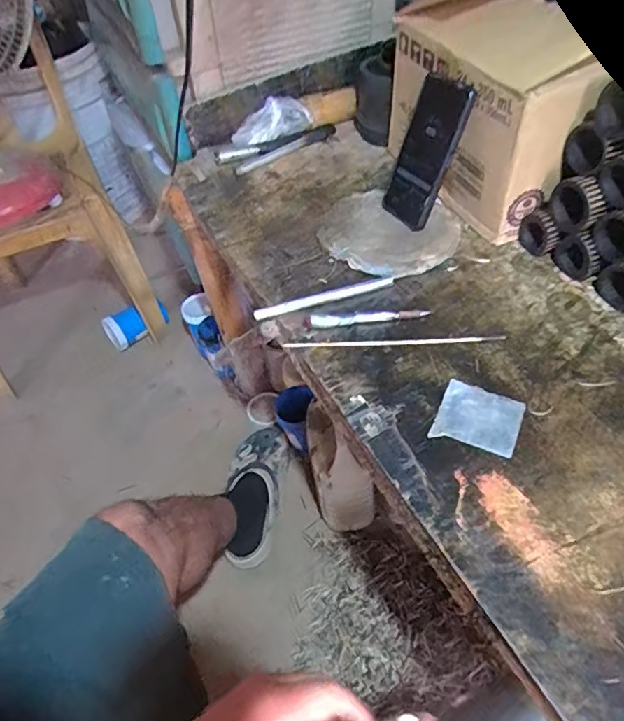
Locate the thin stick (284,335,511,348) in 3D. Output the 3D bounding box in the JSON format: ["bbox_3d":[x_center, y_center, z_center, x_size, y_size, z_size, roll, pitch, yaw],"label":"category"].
[{"bbox_3d":[0.084,-0.020,0.536,0.226,0.004,0.010,-2,49,4],"label":"thin stick"}]

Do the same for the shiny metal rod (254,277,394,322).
[{"bbox_3d":[0.015,-0.072,0.586,0.163,0.011,0.017,-16,50,-8],"label":"shiny metal rod"}]

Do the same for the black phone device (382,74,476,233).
[{"bbox_3d":[0.131,-0.242,0.609,0.016,0.162,0.073,-12,45,-36],"label":"black phone device"}]

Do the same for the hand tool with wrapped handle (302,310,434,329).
[{"bbox_3d":[0.059,-0.047,0.555,0.131,0.008,0.015,-5,49,1],"label":"hand tool with wrapped handle"}]

